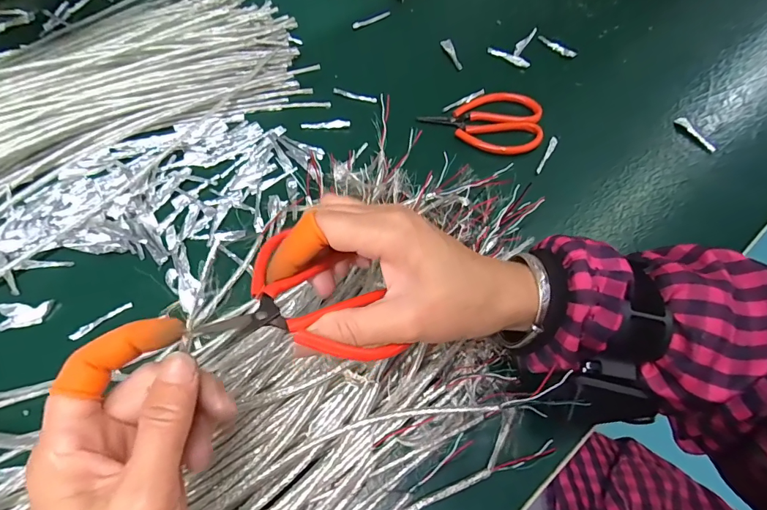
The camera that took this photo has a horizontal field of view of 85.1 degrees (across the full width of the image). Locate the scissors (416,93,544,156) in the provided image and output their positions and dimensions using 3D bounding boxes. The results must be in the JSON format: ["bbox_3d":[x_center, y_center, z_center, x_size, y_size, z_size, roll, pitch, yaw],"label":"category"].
[{"bbox_3d":[0.095,-0.126,0.395,0.108,0.017,0.061,15,66,7],"label":"scissors"}]

